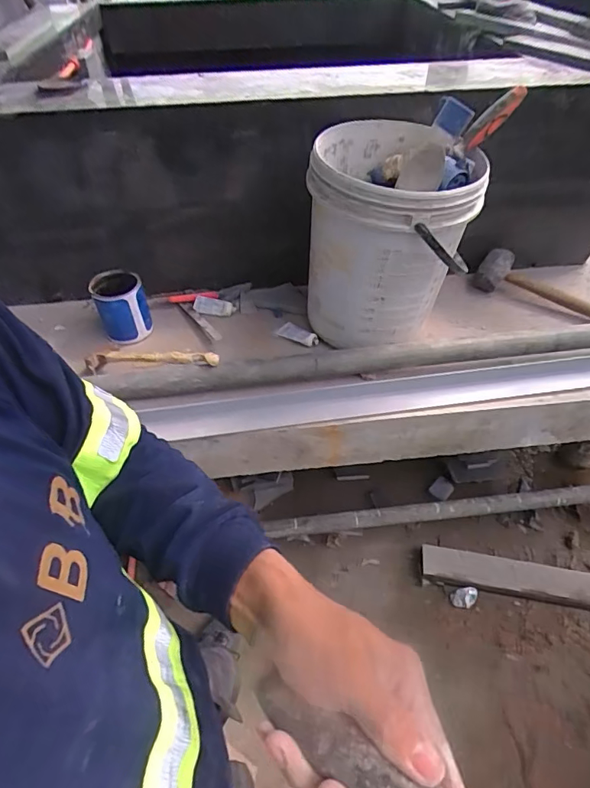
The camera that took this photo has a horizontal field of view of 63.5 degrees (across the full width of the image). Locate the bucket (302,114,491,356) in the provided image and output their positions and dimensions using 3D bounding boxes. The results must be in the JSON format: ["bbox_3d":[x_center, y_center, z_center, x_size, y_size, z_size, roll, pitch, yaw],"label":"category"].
[{"bbox_3d":[0.177,-0.294,0.953,0.291,0.367,0.317,5,47,6],"label":"bucket"}]

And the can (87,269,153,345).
[{"bbox_3d":[-0.374,-0.188,1.040,0.102,0.138,0.109,-1,46,1],"label":"can"}]

